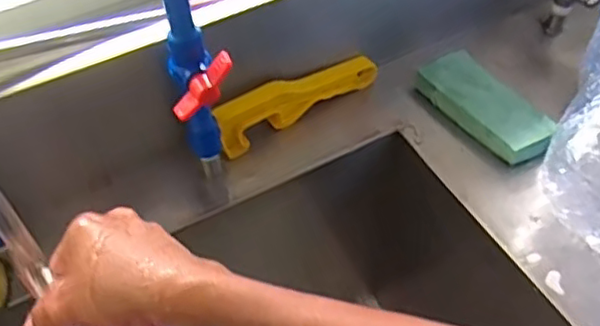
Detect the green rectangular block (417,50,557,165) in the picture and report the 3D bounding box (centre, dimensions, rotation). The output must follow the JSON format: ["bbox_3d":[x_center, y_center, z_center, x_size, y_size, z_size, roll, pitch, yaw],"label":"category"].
[{"bbox_3d":[0.202,-0.061,0.685,0.068,0.030,0.152,-32,59,-25],"label":"green rectangular block"}]

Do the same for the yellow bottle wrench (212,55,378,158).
[{"bbox_3d":[0.000,-0.073,0.670,0.194,0.060,0.023,-29,57,-23],"label":"yellow bottle wrench"}]

